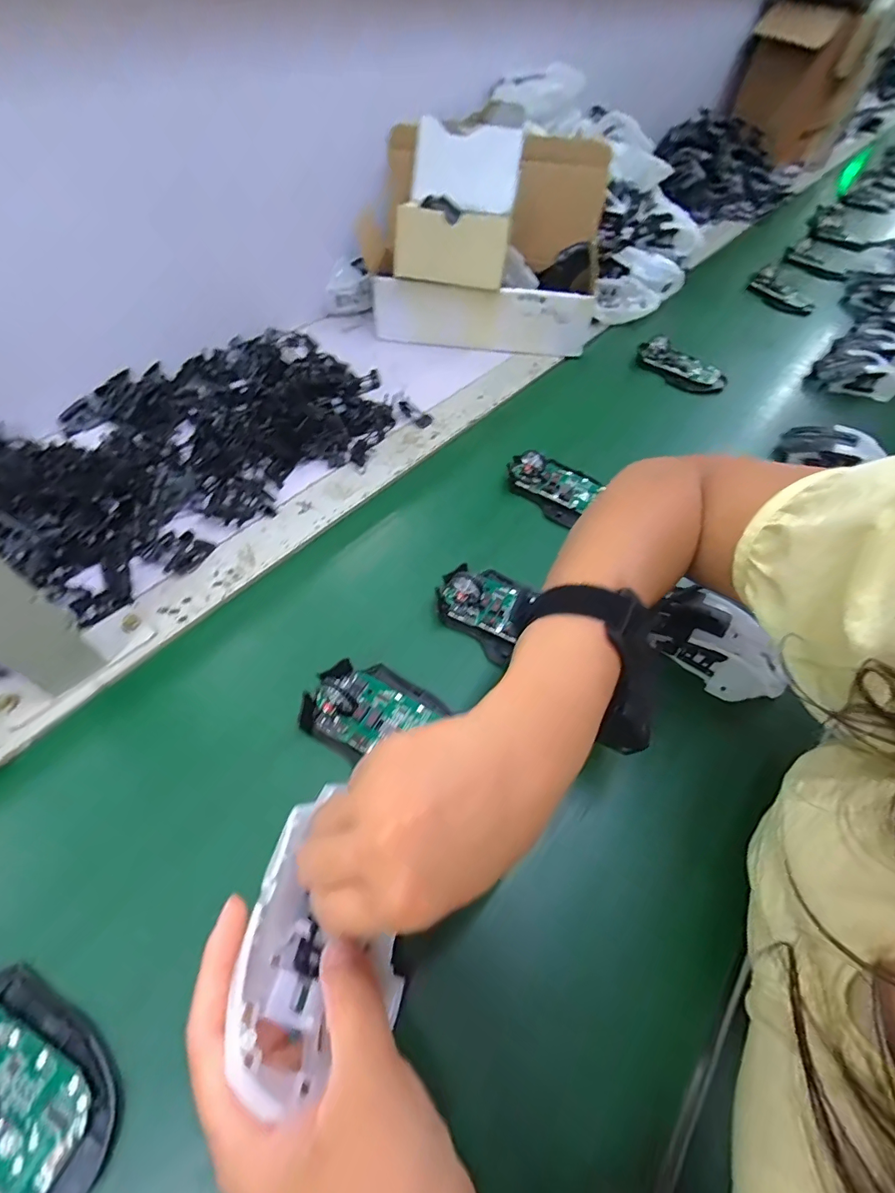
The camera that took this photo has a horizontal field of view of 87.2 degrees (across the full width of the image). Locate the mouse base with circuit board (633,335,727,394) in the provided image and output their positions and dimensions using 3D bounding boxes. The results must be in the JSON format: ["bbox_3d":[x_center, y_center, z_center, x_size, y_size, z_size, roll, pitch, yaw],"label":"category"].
[{"bbox_3d":[0.295,-0.292,0.593,0.113,0.021,0.055,34,59,18],"label":"mouse base with circuit board"}]

